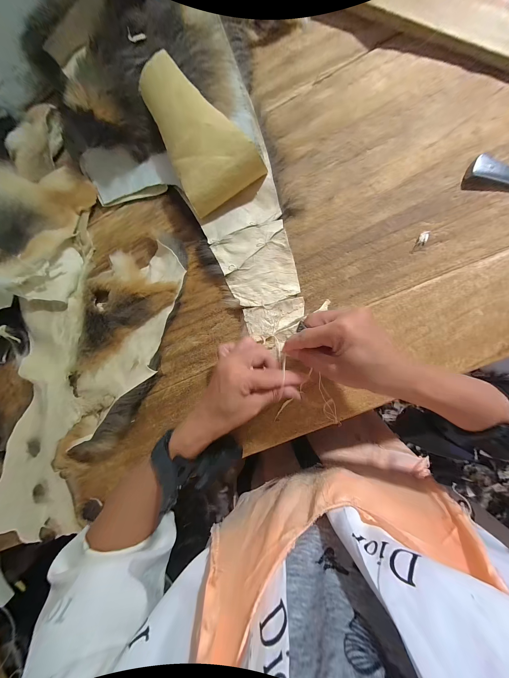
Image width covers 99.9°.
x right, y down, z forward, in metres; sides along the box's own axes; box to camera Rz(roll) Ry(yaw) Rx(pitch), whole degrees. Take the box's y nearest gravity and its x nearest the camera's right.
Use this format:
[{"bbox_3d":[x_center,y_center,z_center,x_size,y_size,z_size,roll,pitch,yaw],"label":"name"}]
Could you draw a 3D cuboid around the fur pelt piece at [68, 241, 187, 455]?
[{"bbox_3d":[-0.204,0.008,0.313,0.138,0.035,0.314,17,91,9],"label":"fur pelt piece"}]

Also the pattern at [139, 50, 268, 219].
[{"bbox_3d":[-0.075,-0.283,0.291,0.107,0.056,0.207,-28,84,7],"label":"pattern"}]

